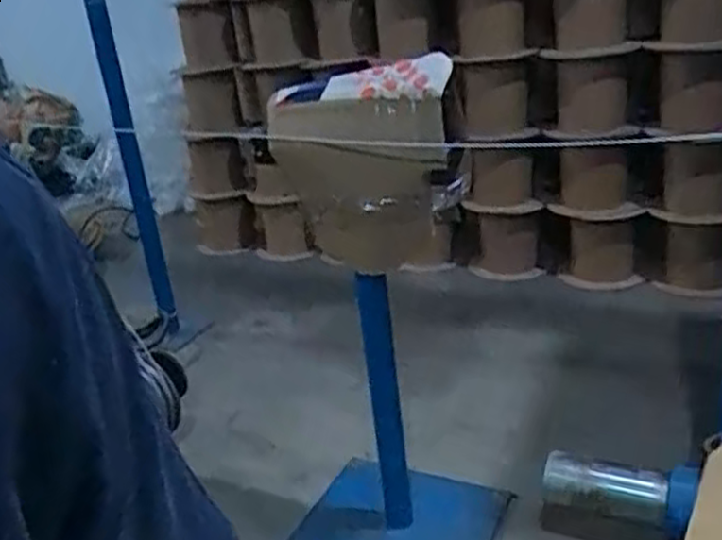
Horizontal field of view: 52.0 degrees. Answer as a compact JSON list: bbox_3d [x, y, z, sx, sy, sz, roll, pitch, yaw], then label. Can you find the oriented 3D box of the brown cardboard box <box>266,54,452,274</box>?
[{"bbox_3d":[0.014,-0.183,1.377,0.321,0.383,0.134,4,25,27],"label":"brown cardboard box"}]

